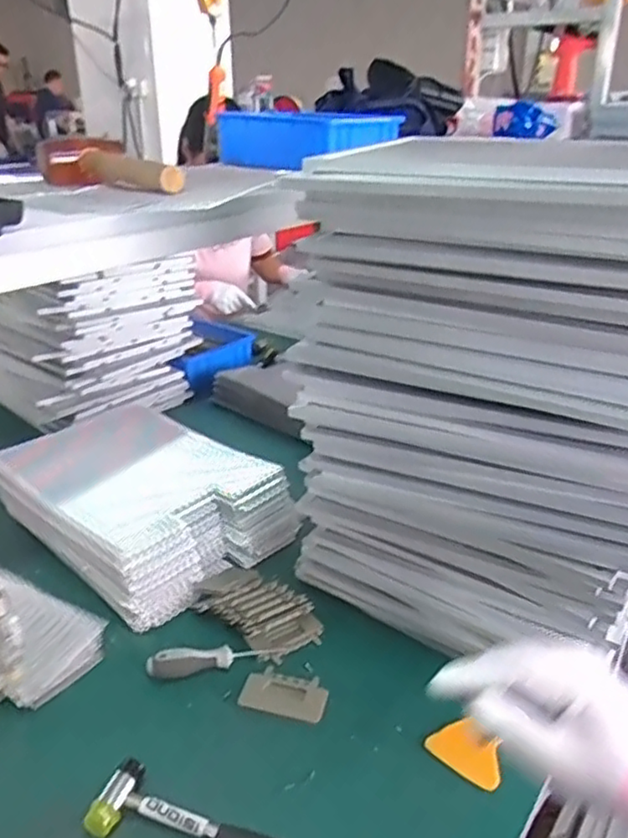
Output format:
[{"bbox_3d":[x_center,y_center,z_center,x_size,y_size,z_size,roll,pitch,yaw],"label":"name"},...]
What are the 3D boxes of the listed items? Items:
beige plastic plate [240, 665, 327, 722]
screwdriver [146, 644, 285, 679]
[{"bbox_3d":[-0.030,0.287,0.693,0.090,0.004,0.060,5,19,20],"label":"beige plastic plate"},{"bbox_3d":[-0.107,0.260,0.724,0.144,0.027,0.022,-6,27,-12],"label":"screwdriver"}]

